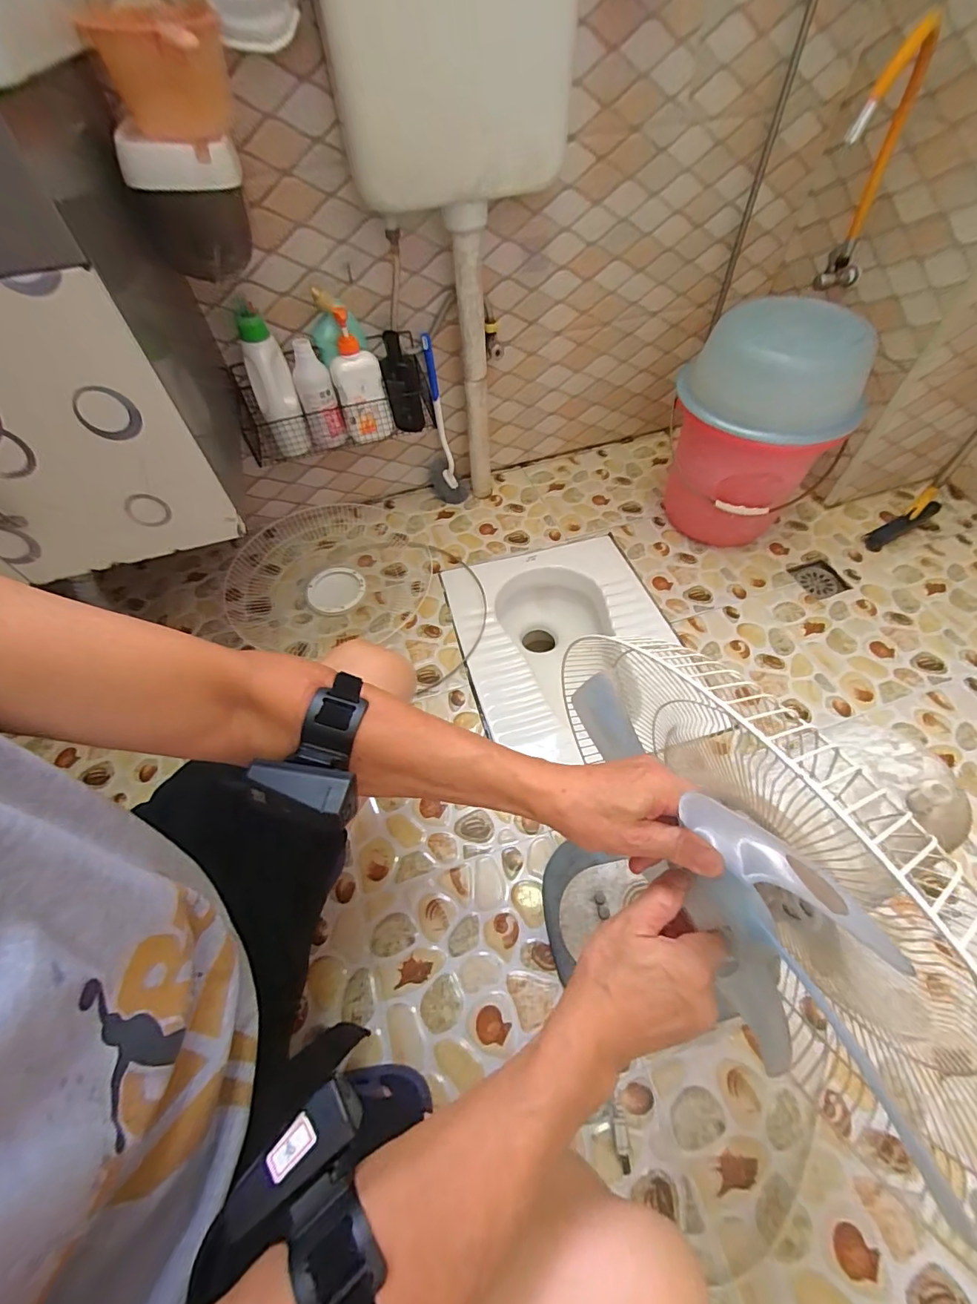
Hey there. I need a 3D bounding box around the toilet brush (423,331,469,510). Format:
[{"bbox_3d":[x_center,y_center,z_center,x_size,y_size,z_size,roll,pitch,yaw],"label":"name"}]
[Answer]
[{"bbox_3d":[-0.101,-0.501,1.084,0.090,0.341,0.080,-10,55,-4],"label":"toilet brush"}]

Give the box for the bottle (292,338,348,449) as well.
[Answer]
[{"bbox_3d":[-0.322,-0.480,0.902,0.067,0.168,0.058,-18,56,-10],"label":"bottle"}]

